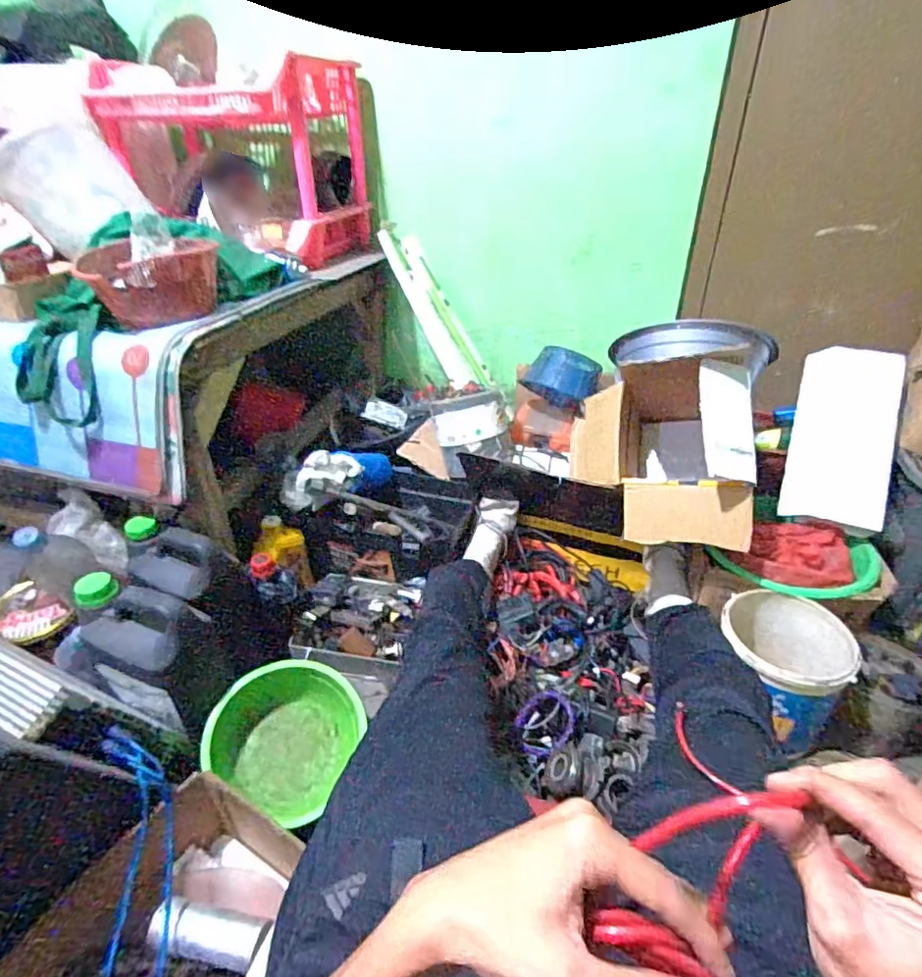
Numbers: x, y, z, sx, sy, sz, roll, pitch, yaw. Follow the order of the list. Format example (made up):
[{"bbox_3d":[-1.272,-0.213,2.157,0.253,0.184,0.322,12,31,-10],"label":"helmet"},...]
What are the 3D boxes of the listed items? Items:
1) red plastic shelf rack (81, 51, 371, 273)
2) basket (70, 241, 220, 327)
[{"bbox_3d":[-0.446,-0.684,1.156,0.449,0.321,0.355,7,33,13],"label":"red plastic shelf rack"},{"bbox_3d":[-0.464,-0.313,0.843,0.183,0.095,0.126,-13,35,-18],"label":"basket"}]

